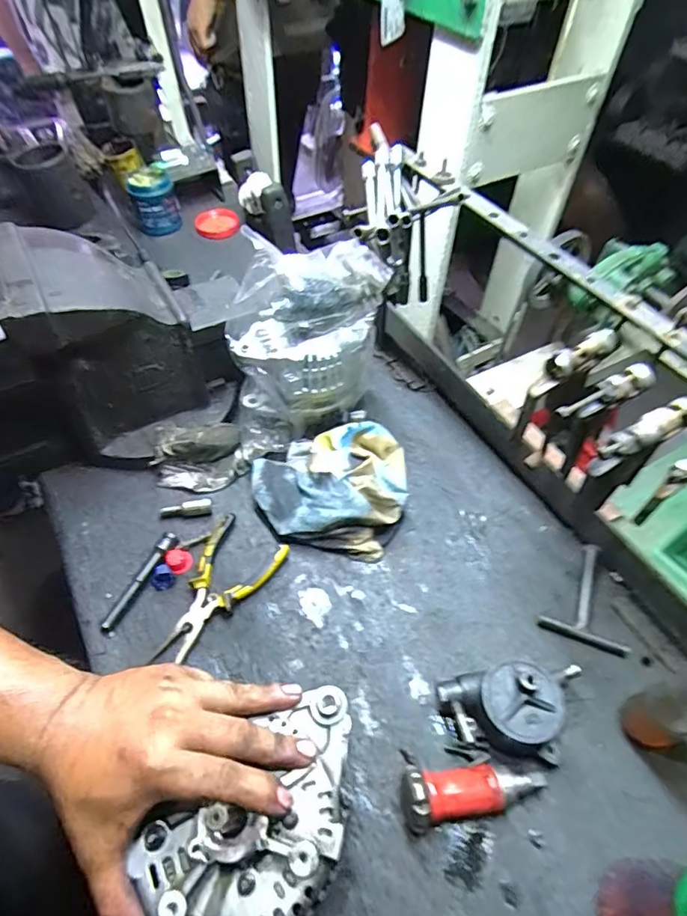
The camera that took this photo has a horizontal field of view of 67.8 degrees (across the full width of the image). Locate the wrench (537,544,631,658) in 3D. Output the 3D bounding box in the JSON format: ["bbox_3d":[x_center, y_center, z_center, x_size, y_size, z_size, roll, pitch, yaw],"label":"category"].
[{"bbox_3d":[0.293,0.161,0.613,0.094,0.018,0.127,18,55,13],"label":"wrench"}]

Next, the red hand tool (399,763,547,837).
[{"bbox_3d":[0.123,0.309,0.476,0.132,0.051,0.044,-7,53,-6],"label":"red hand tool"}]

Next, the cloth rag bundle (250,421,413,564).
[{"bbox_3d":[-0.018,0.025,0.684,0.202,0.067,0.188,11,53,8],"label":"cloth rag bundle"}]

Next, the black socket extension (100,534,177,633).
[{"bbox_3d":[-0.245,0.146,0.615,0.020,0.018,0.131,21,55,15],"label":"black socket extension"}]

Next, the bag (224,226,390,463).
[{"bbox_3d":[-0.046,-0.155,0.661,0.211,0.260,0.140,-7,54,-7],"label":"bag"}]

